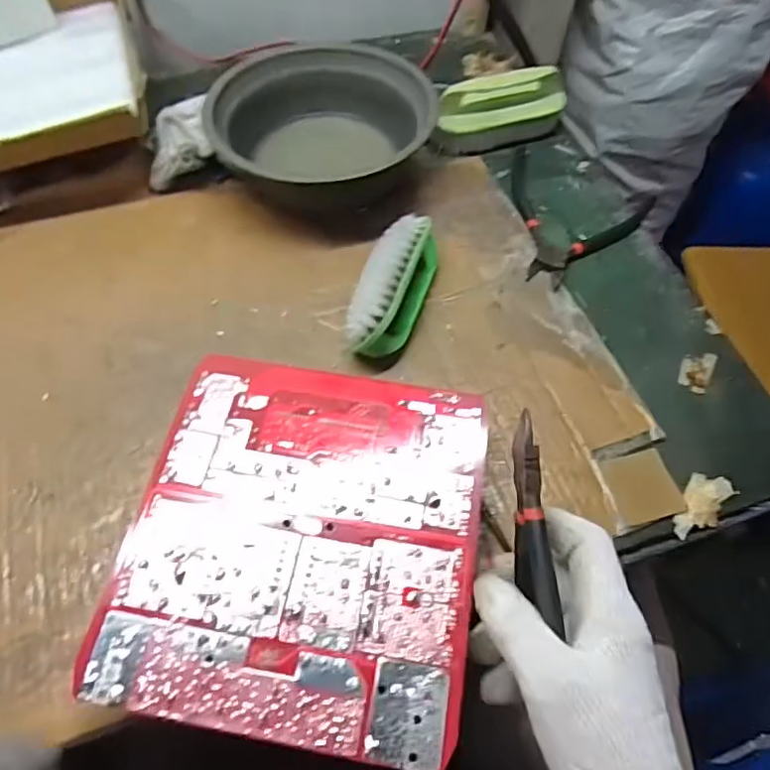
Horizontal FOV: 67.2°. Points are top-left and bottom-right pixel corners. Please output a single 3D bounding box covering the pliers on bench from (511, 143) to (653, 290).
[{"bbox_3d":[0.142,-0.143,0.493,0.132,0.010,0.141,30,62,16],"label":"pliers on bench"}]

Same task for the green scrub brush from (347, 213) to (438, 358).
[{"bbox_3d":[0.005,-0.076,0.433,0.053,0.051,0.126,14,59,8],"label":"green scrub brush"}]

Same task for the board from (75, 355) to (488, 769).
[{"bbox_3d":[-0.044,0.077,0.318,0.185,0.008,0.198,9,58,5],"label":"board"}]

